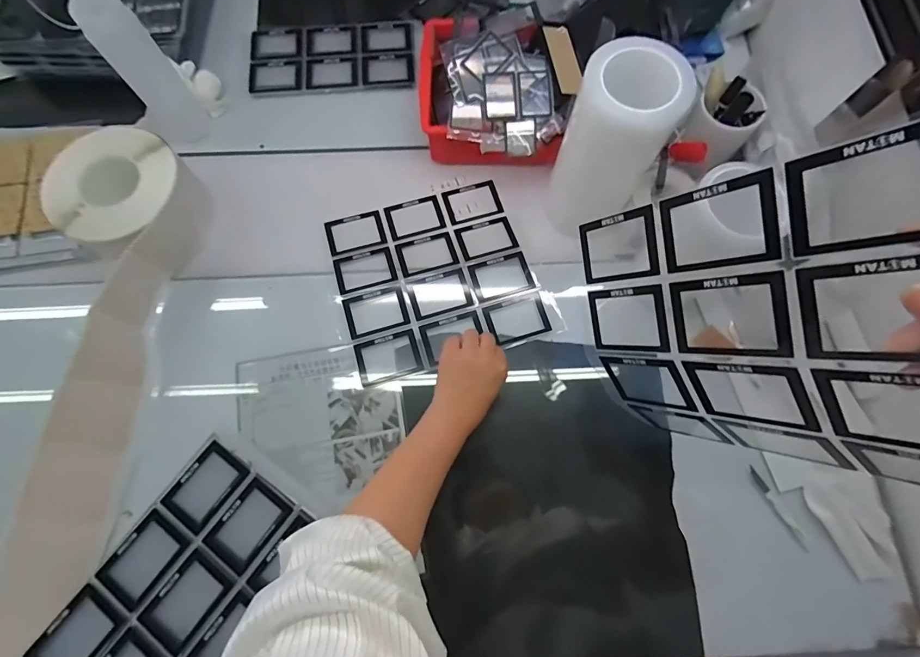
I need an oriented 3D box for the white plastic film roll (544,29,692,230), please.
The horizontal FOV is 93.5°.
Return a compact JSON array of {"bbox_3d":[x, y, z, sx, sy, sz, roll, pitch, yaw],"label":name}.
[{"bbox_3d":[0.184,-0.219,0.549,0.113,0.236,0.097,32,75,8],"label":"white plastic film roll"}]

